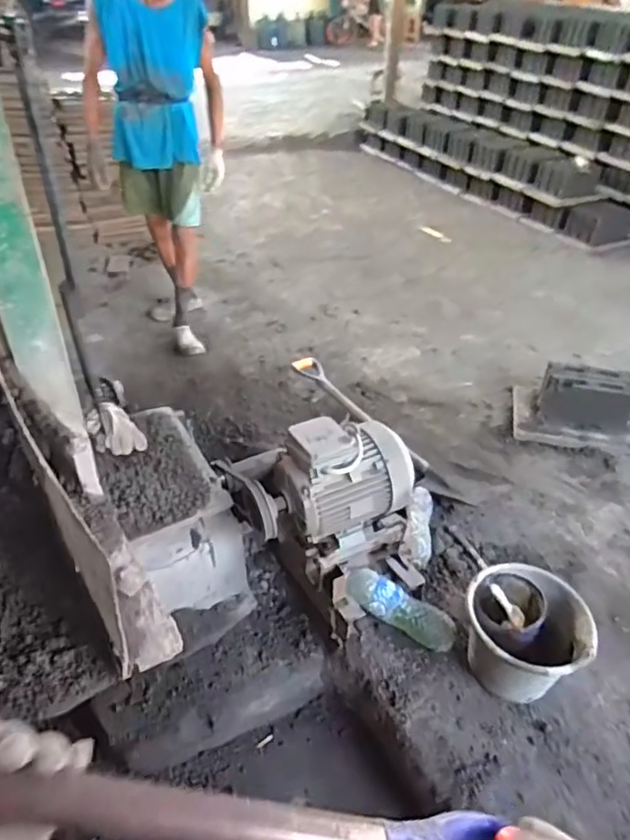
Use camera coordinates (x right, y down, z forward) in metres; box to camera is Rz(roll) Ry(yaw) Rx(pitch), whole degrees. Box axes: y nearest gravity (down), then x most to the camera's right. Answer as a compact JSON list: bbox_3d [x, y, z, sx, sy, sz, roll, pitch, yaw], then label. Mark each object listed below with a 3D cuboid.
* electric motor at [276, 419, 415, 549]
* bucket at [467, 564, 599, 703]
[{"bbox_3d":[0.071,0.125,1.324,0.296,0.226,0.189,-16,43,-22],"label":"electric motor"},{"bbox_3d":[0.472,0.489,1.285,0.260,0.194,0.254,2,40,-2],"label":"bucket"}]

